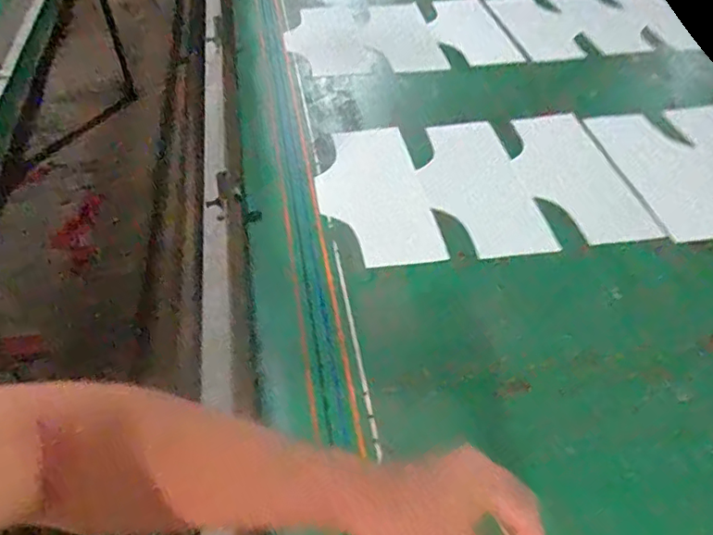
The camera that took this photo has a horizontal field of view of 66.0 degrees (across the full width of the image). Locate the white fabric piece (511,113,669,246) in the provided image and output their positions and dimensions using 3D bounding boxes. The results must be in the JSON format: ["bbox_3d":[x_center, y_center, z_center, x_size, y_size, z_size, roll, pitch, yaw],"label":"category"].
[{"bbox_3d":[0.358,-0.160,0.927,0.164,0.013,0.325,-7,46,-7],"label":"white fabric piece"}]

